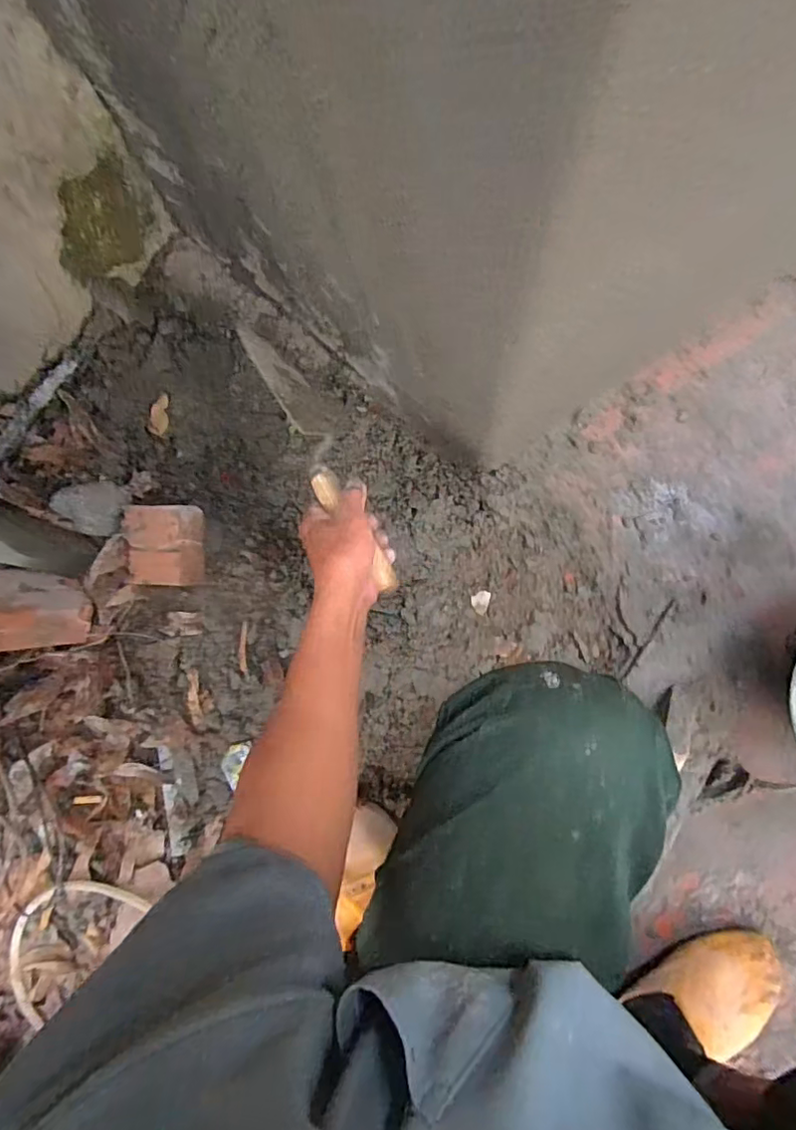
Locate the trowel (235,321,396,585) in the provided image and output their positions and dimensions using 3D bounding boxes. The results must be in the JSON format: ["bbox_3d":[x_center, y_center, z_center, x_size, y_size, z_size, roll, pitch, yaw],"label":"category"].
[{"bbox_3d":[-0.070,-0.109,0.554,0.053,0.058,0.292,-27,88,3],"label":"trowel"}]

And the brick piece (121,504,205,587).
[{"bbox_3d":[-0.279,-0.022,0.688,0.087,0.073,0.095,2,85,6],"label":"brick piece"}]

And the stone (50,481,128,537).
[{"bbox_3d":[-0.375,-0.071,0.687,0.106,0.032,0.063,8,87,6],"label":"stone"}]

